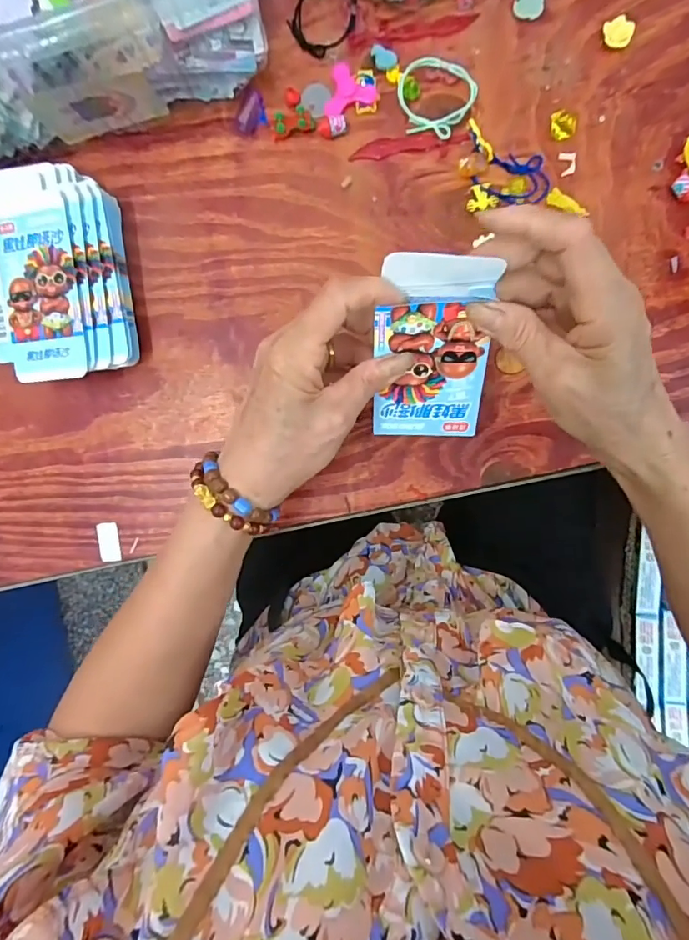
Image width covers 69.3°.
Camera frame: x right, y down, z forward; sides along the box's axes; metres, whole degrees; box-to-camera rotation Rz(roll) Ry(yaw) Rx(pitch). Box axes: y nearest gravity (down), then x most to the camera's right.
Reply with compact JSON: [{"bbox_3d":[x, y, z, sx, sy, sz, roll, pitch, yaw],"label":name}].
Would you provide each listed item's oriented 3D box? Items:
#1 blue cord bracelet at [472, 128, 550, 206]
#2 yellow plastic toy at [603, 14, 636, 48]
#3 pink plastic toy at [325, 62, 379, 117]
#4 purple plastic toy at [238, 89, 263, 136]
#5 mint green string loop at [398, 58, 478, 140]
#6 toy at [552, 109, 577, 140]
[{"bbox_3d":[0.122,-0.222,0.372,0.066,0.008,0.039,17,96,-3],"label":"blue cord bracelet"},{"bbox_3d":[0.201,-0.321,0.365,0.022,0.010,0.017,30,95,2],"label":"yellow plastic toy"},{"bbox_3d":[0.000,-0.290,0.379,0.039,0.008,0.037,-25,92,5],"label":"pink plastic toy"},{"bbox_3d":[-0.072,-0.275,0.384,0.014,0.010,0.029,22,95,2],"label":"purple plastic toy"},{"bbox_3d":[0.069,-0.278,0.371,0.058,0.014,0.052,7,94,3],"label":"mint green string loop"},{"bbox_3d":[0.163,-0.257,0.370,0.017,0.011,0.017,-5,93,4],"label":"toy"}]

